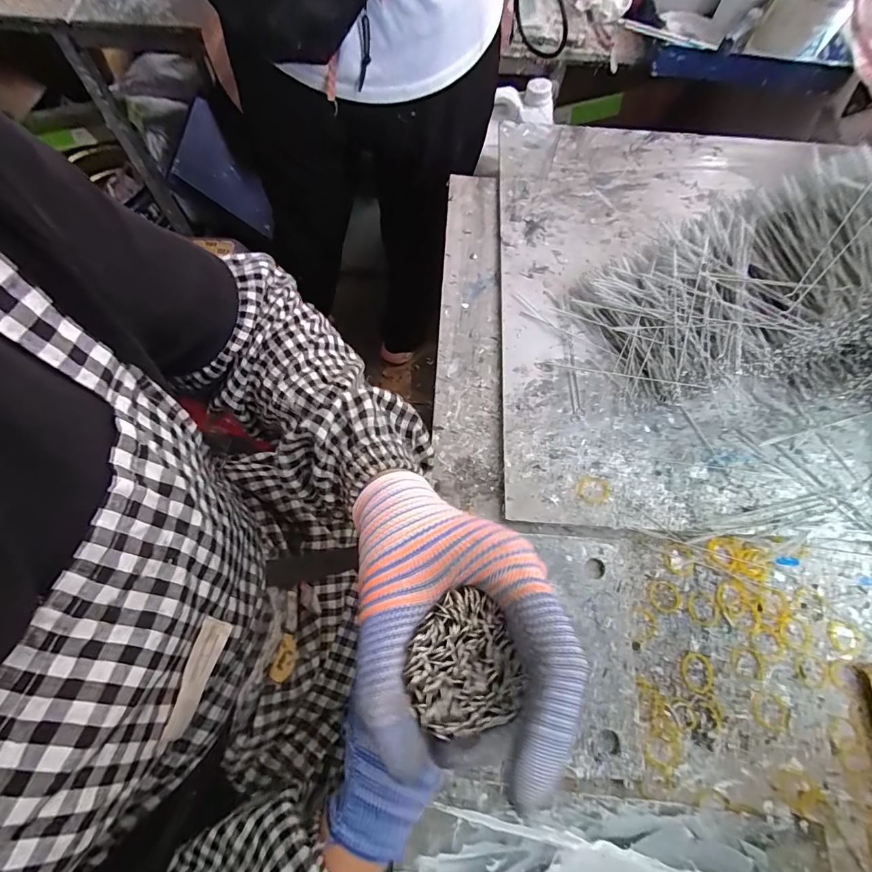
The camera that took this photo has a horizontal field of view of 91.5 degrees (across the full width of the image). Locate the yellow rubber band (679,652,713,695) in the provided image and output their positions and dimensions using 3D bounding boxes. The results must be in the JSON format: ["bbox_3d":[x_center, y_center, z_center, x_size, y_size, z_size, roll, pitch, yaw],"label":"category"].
[{"bbox_3d":[0.237,0.214,0.383,0.029,0.004,0.032,15,69,5],"label":"yellow rubber band"}]

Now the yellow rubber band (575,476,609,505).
[{"bbox_3d":[0.161,0.056,0.436,0.033,0.004,0.029,21,70,7],"label":"yellow rubber band"}]

